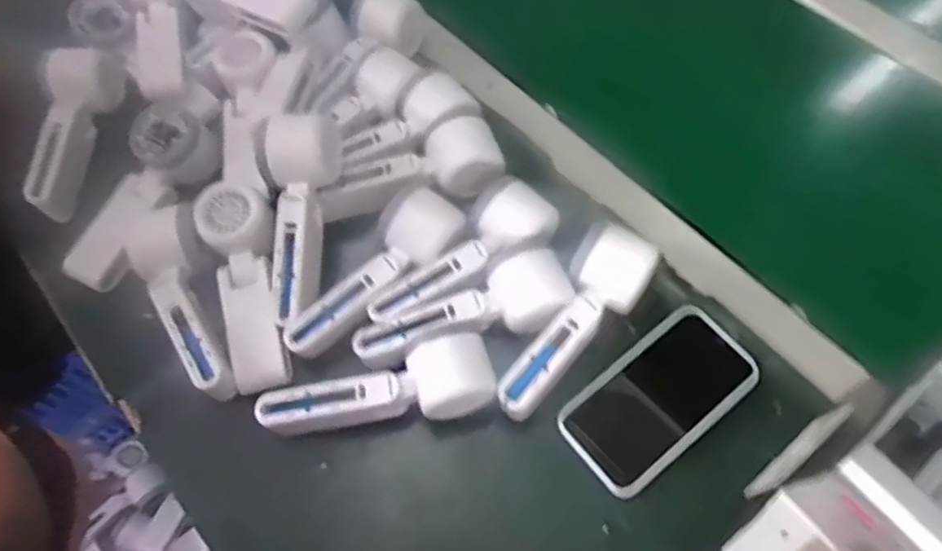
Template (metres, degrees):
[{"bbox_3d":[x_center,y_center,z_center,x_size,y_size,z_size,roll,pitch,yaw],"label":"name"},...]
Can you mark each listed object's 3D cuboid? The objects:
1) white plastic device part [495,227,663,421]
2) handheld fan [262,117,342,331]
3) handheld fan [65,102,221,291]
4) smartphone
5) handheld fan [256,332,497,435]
[{"bbox_3d":[0.078,0.036,0.471,0.051,0.052,0.161,31,68,16],"label":"white plastic device part"},{"bbox_3d":[-0.134,-0.044,0.494,0.052,0.048,0.161,1,82,3],"label":"handheld fan"},{"bbox_3d":[-0.276,-0.065,0.534,0.059,0.048,0.160,28,82,15],"label":"handheld fan"},{"bbox_3d":[0.140,0.089,0.474,0.147,0.008,0.078,-36,67,-15],"label":"smartphone"},{"bbox_3d":[-0.066,0.086,0.460,0.166,0.046,0.054,-15,63,-5],"label":"handheld fan"}]

